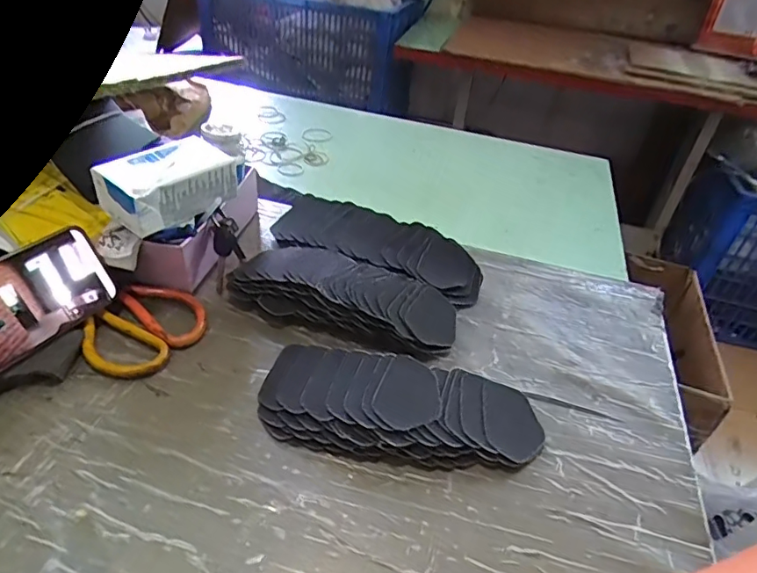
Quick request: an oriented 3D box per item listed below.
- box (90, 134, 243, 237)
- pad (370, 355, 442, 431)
[{"bbox_3d":[-0.190,-0.094,0.479,0.069,0.048,0.106,27,43,23],"label":"box"},{"bbox_3d":[0.026,0.084,0.414,0.049,0.010,0.066,17,40,13],"label":"pad"}]

